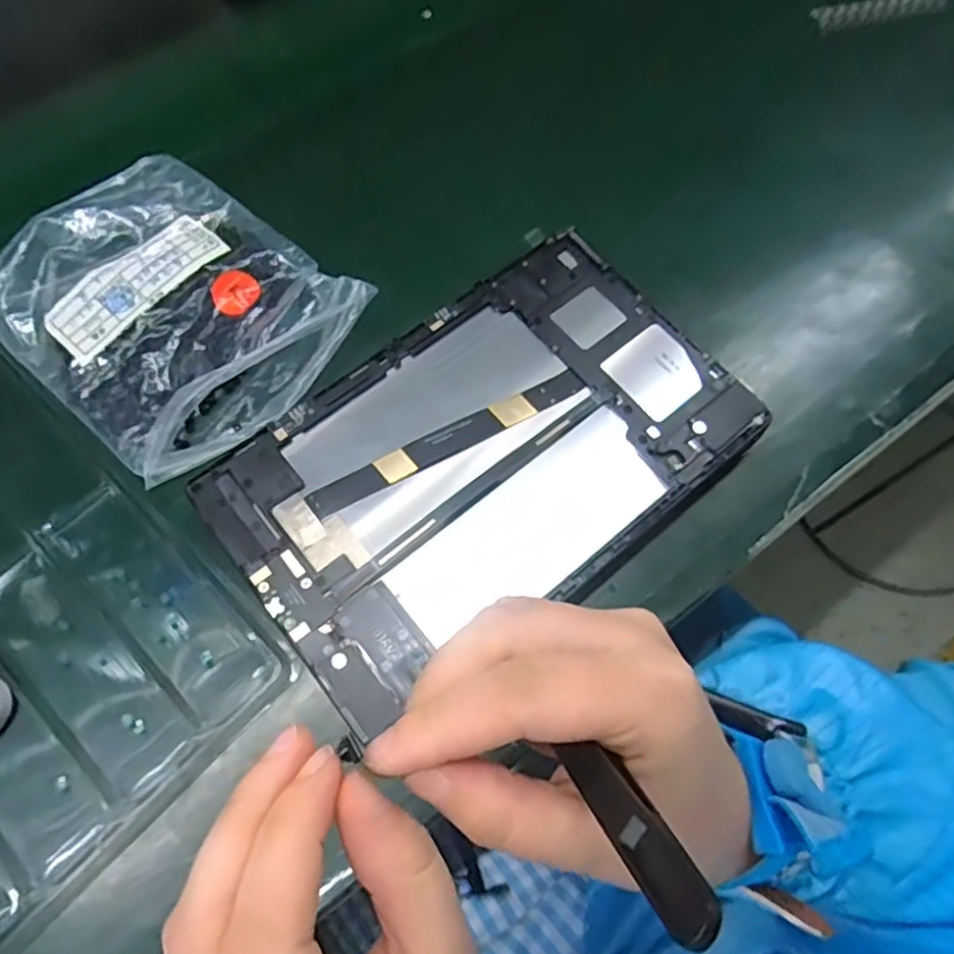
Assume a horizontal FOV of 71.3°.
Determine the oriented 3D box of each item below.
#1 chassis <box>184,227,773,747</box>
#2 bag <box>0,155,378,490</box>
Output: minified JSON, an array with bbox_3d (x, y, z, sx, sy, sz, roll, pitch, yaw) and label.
[{"bbox_3d":[0.006,-0.010,0.311,0.234,0.007,0.149,-38,73,-15],"label":"chassis"},{"bbox_3d":[-0.160,-0.090,0.345,0.167,0.028,0.141,40,74,11],"label":"bag"}]

